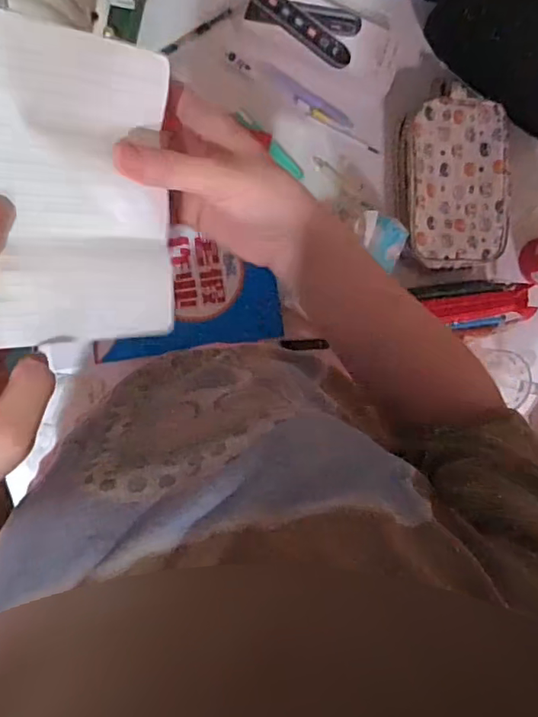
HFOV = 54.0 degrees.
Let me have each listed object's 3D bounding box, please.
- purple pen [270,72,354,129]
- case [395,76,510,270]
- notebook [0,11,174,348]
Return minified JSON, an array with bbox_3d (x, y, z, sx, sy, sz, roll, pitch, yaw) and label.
[{"bbox_3d":[0.054,-0.332,0.675,0.120,0.007,0.015,29,91,-8],"label":"purple pen"},{"bbox_3d":[0.235,-0.228,0.676,0.133,0.046,0.222,-1,95,-6],"label":"case"},{"bbox_3d":[-0.106,-0.084,0.279,0.117,0.016,0.155,-11,118,-36],"label":"notebook"}]

